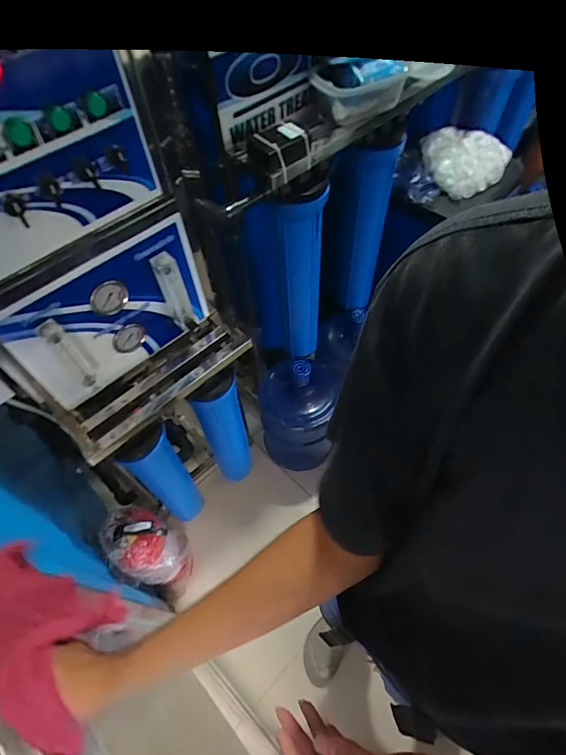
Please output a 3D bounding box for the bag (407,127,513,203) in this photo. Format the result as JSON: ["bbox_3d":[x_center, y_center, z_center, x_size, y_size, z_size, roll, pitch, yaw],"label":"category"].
[{"bbox_3d":[0.434,-0.520,1.027,0.210,0.077,0.232,15,58,12],"label":"bag"}]

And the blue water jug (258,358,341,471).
[{"bbox_3d":[0.049,0.101,1.353,0.235,0.465,0.260,-9,57,-3],"label":"blue water jug"}]

